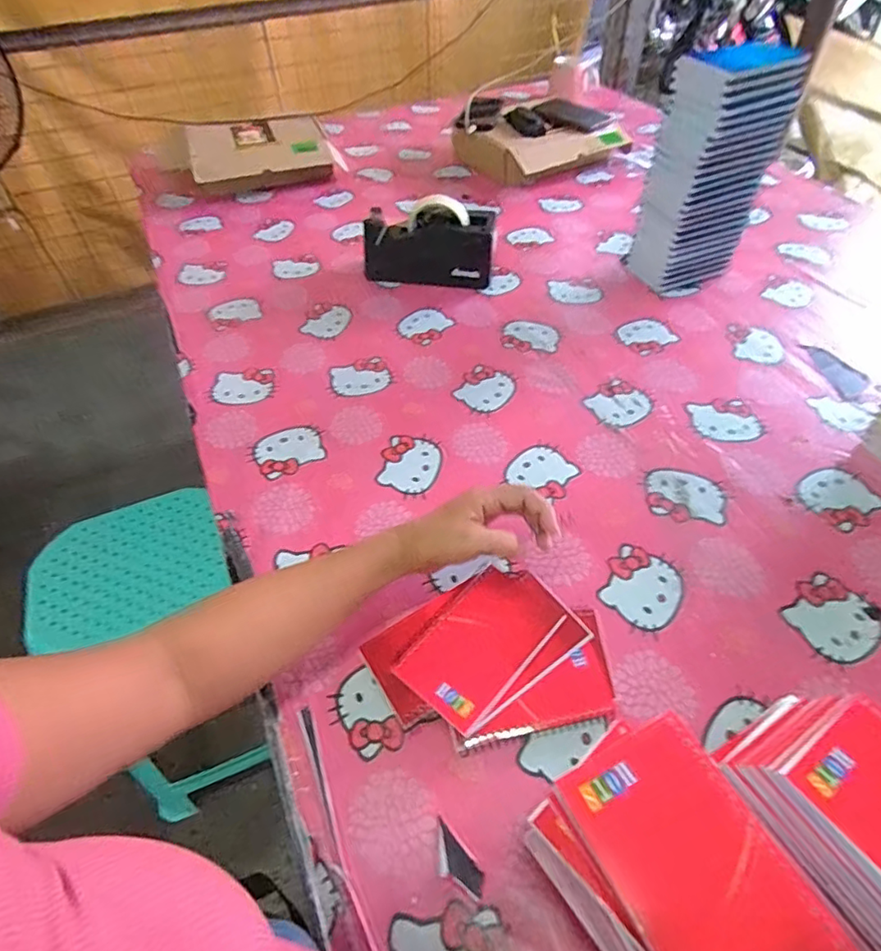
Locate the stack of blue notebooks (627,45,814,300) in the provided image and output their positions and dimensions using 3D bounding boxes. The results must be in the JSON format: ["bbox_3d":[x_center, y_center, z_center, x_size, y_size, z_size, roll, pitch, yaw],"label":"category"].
[{"bbox_3d":[0.367,-0.416,0.789,0.140,0.287,0.110,-18,51,-13],"label":"stack of blue notebooks"}]

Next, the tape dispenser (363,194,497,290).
[{"bbox_3d":[-0.019,-0.356,0.864,0.205,0.114,0.069,7,50,8],"label":"tape dispenser"}]

